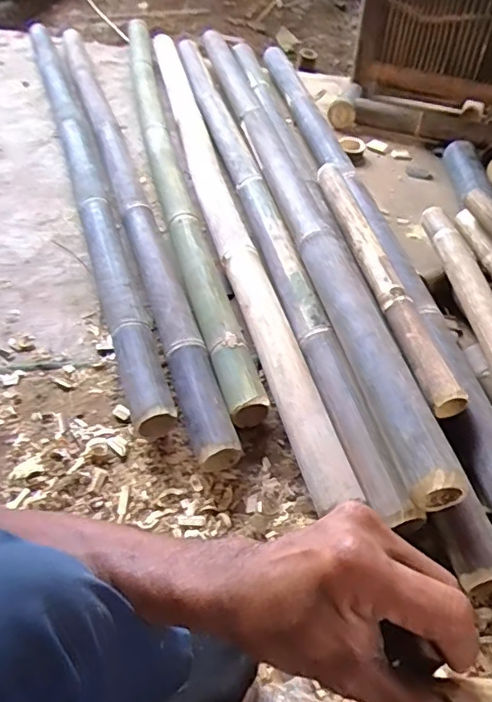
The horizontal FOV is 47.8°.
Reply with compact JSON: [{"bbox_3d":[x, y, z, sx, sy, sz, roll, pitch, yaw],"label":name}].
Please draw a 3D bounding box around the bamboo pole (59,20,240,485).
[{"bbox_3d":[-0.263,-0.356,1.221,0.077,0.082,1.386,-15,52,-12],"label":"bamboo pole"}]

